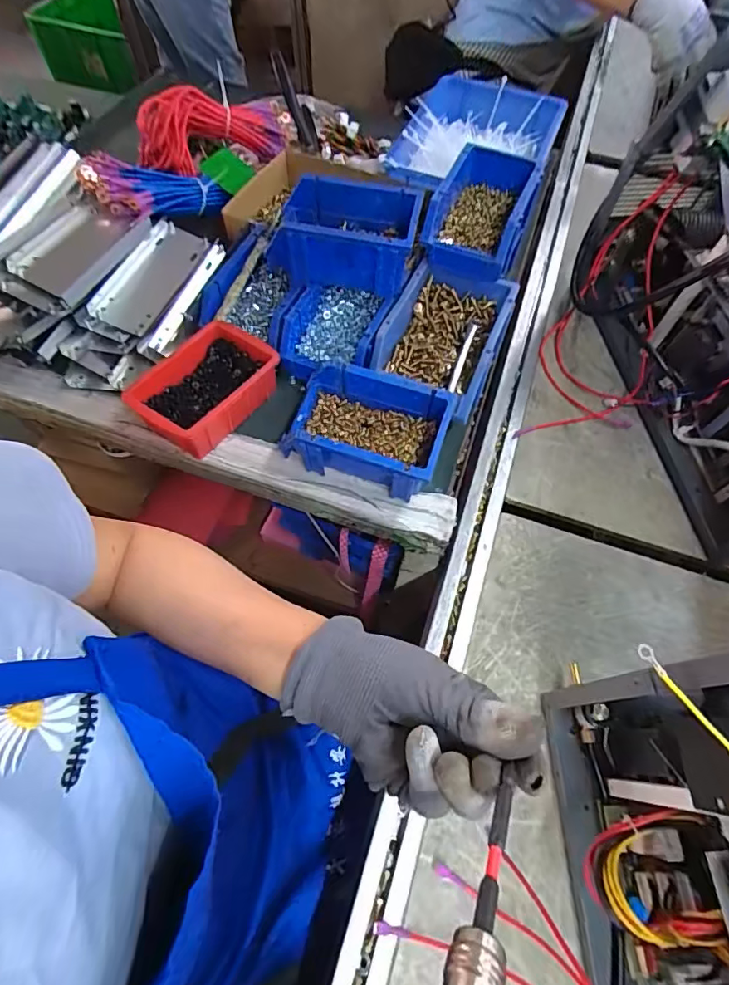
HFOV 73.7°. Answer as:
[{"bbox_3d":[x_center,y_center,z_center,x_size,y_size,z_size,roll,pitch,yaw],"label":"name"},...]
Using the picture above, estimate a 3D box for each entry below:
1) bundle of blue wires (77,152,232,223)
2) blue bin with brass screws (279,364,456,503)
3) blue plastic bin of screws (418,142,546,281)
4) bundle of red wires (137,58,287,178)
[{"bbox_3d":[-0.260,-0.386,0.626,0.168,0.037,0.079,-19,63,-37],"label":"bundle of blue wires"},{"bbox_3d":[0.002,-0.063,0.510,0.153,0.072,0.101,16,64,6],"label":"blue bin with brass screws"},{"bbox_3d":[0.143,-0.338,0.584,0.102,0.065,0.170,23,65,10],"label":"blue plastic bin of screws"},{"bbox_3d":[-0.218,-0.523,0.690,0.216,0.090,0.108,-39,70,-19],"label":"bundle of red wires"}]

